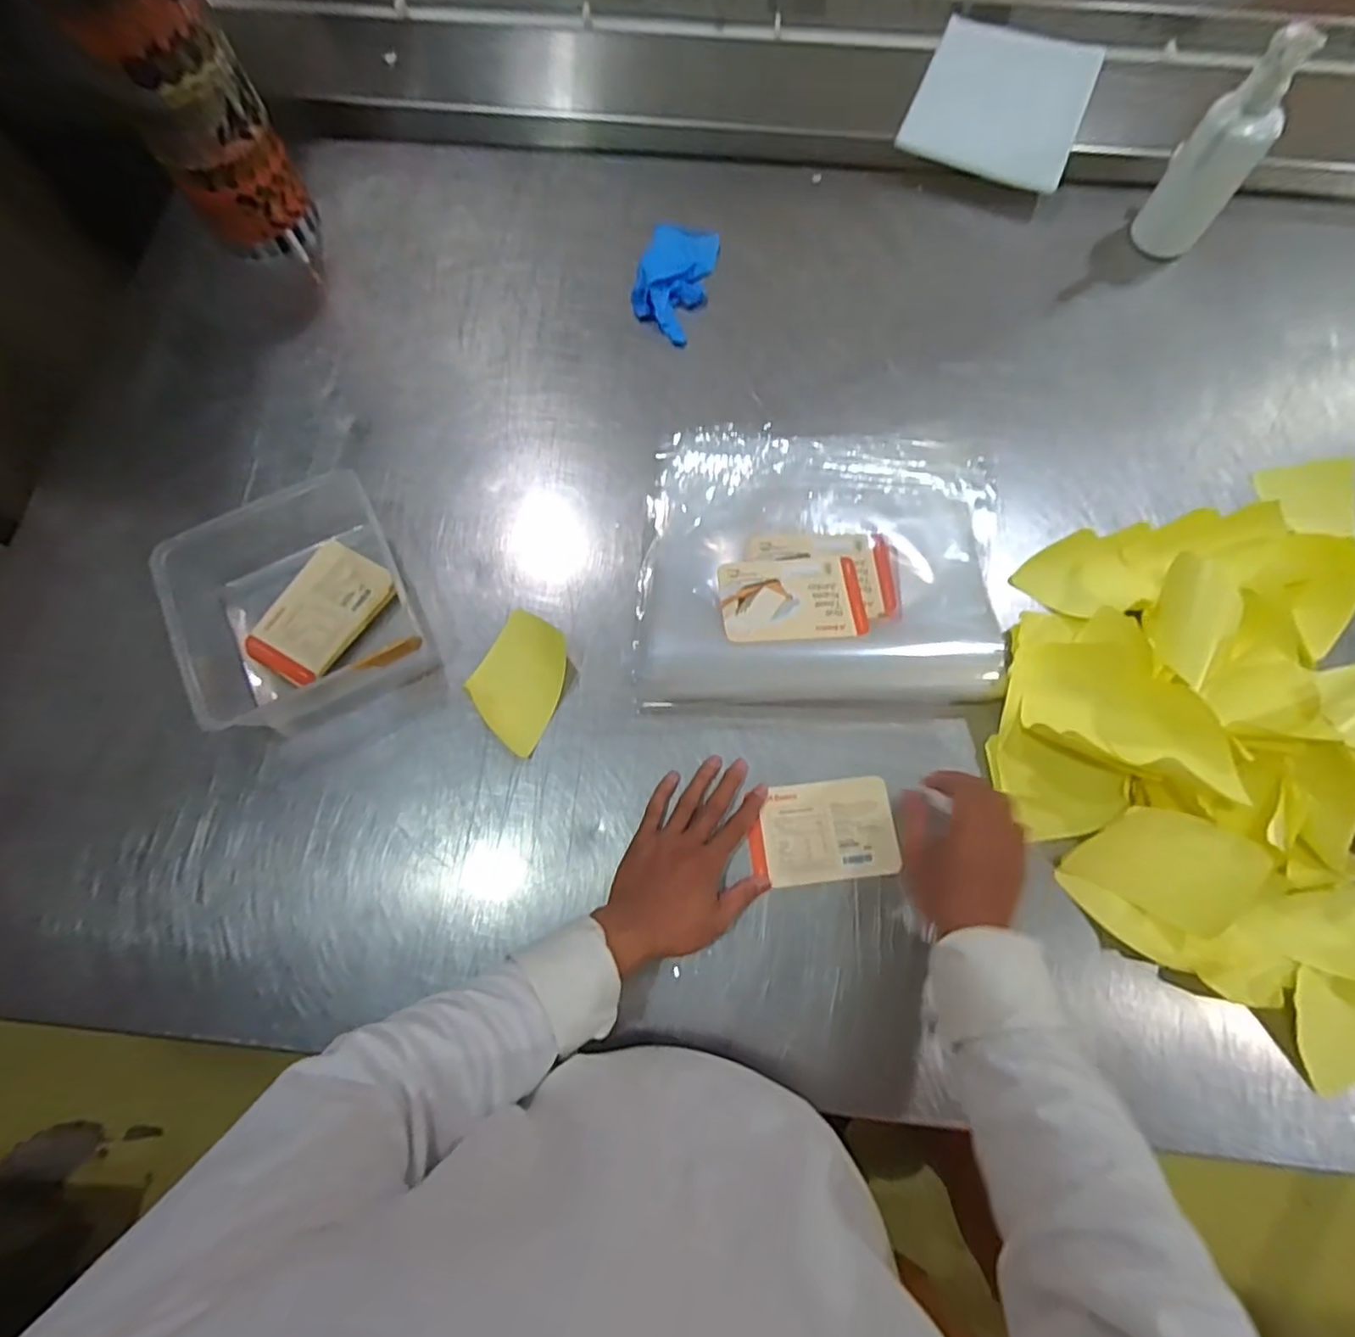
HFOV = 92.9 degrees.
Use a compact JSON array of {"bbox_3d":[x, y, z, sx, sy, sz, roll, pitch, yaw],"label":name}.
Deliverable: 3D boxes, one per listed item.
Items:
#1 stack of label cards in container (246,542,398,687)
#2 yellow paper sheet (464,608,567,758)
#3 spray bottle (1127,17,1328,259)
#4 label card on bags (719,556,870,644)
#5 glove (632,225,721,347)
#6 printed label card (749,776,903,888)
[{"bbox_3d":[-0.343,-0.053,0.624,0.083,0.021,0.134,30,75,9],"label":"stack of label cards in container"},{"bbox_3d":[-0.144,0.012,0.591,0.080,0.030,0.112,28,75,8],"label":"yellow paper sheet"},{"bbox_3d":[0.571,-0.538,0.681,0.072,0.211,0.059,39,77,11],"label":"spray bottle"},{"bbox_3d":[0.105,-0.065,0.595,0.129,0.004,0.082,-4,67,-1],"label":"label card on bags"},{"bbox_3d":[-0.003,-0.454,0.746,0.081,0.024,0.162,12,74,4],"label":"glove"},{"bbox_3d":[0.128,0.143,0.566,0.125,0.008,0.084,-6,73,-2],"label":"printed label card"}]

